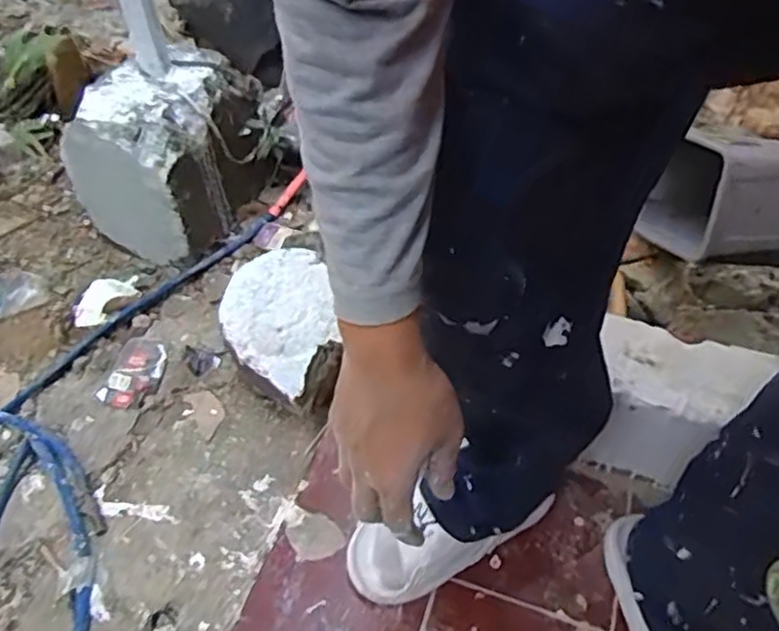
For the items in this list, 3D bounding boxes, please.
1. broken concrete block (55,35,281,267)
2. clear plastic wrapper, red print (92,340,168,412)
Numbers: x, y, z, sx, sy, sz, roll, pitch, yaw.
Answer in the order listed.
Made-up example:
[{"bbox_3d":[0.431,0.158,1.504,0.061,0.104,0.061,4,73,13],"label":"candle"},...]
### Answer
[{"bbox_3d":[-0.343,-0.260,1.157,0.229,0.260,0.309,5,51,2],"label":"broken concrete block"},{"bbox_3d":[-0.383,0.085,1.018,0.076,0.019,0.114,12,51,8],"label":"clear plastic wrapper, red print"}]

